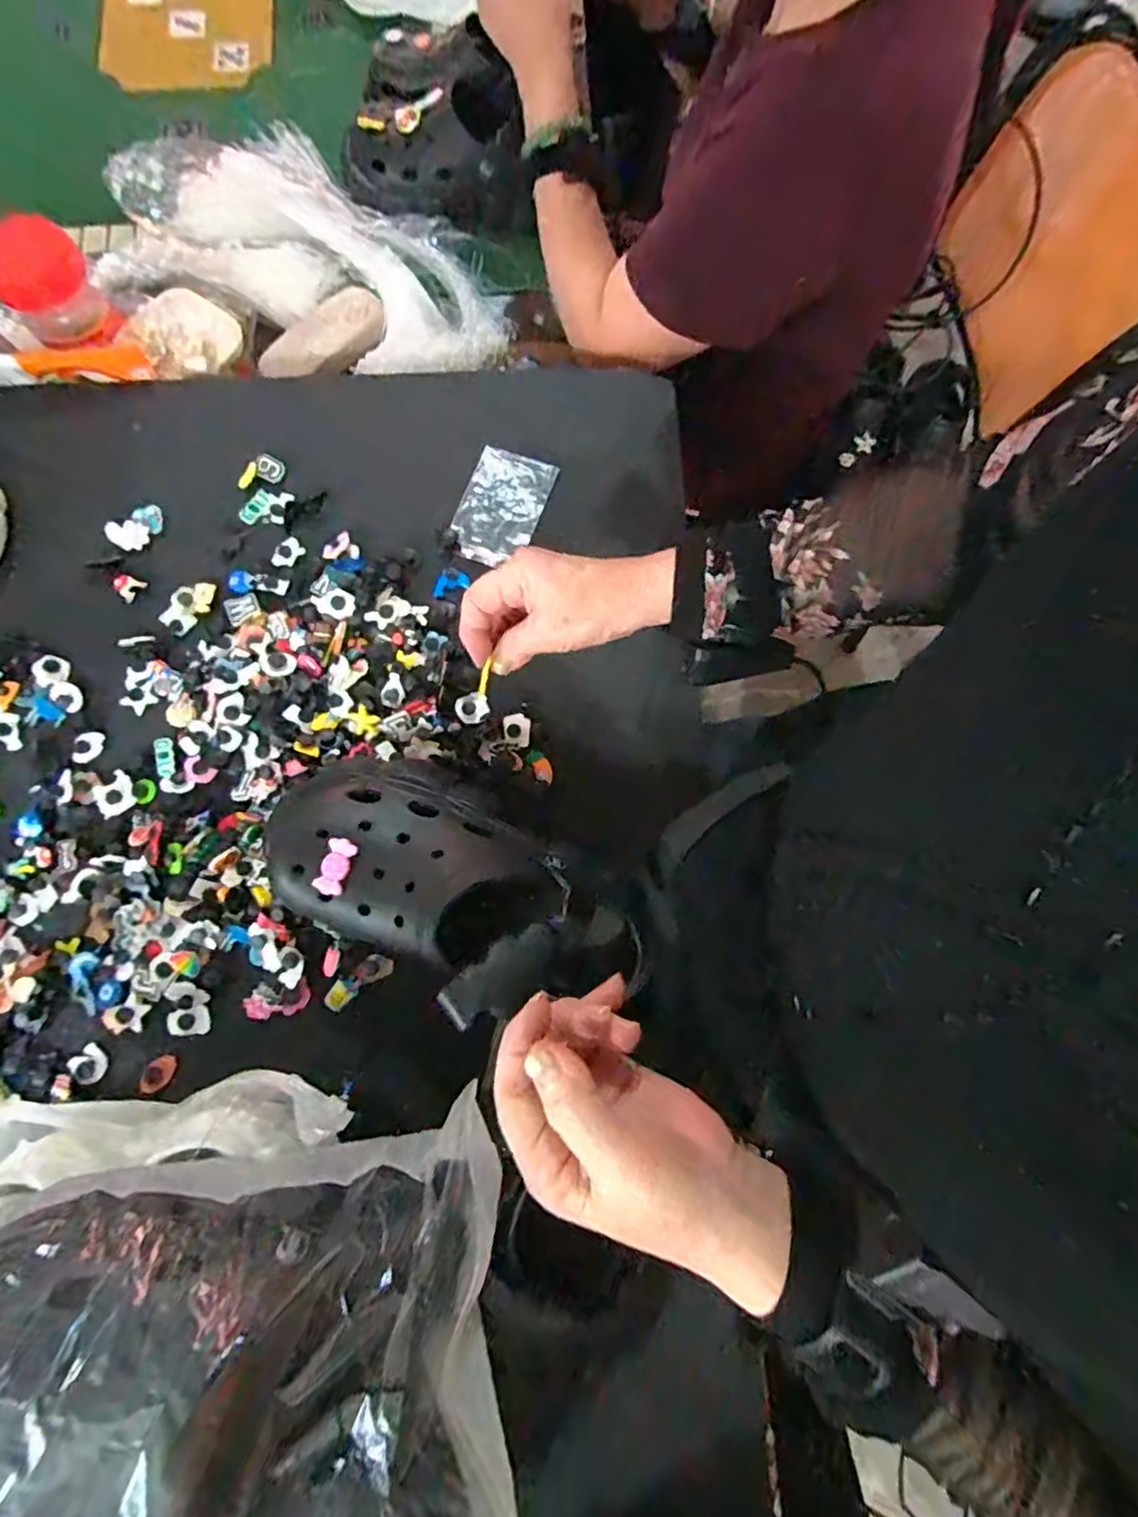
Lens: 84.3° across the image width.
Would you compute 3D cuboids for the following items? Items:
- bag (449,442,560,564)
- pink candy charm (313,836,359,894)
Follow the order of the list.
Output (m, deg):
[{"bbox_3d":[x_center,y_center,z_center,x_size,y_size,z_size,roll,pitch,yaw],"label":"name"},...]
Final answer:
[{"bbox_3d":[-0.060,-0.223,0.555,0.071,0.005,0.106,20,78,4],"label":"bag"},{"bbox_3d":[-0.148,0.068,0.397,0.020,0.005,0.034,18,78,4],"label":"pink candy charm"}]

